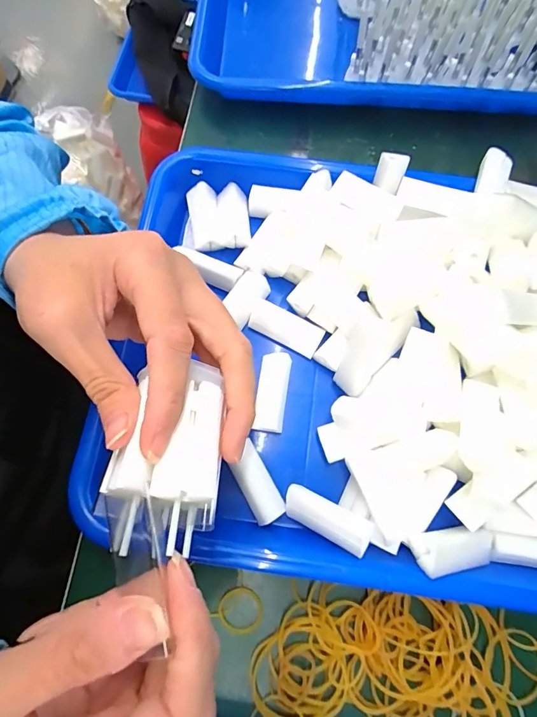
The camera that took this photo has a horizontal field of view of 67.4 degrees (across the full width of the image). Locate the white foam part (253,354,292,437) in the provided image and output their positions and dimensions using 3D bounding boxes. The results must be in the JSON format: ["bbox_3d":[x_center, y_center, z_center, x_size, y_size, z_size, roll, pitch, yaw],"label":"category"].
[{"bbox_3d":[0.002,0.021,0.238,0.017,0.015,0.045,9,73,2],"label":"white foam part"}]

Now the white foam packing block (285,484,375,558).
[{"bbox_3d":[0.030,0.083,0.209,0.046,0.013,0.018,17,71,33],"label":"white foam packing block"}]

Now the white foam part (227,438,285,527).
[{"bbox_3d":[-0.006,0.070,0.225,0.017,0.015,0.040,-26,75,-8],"label":"white foam part"}]

